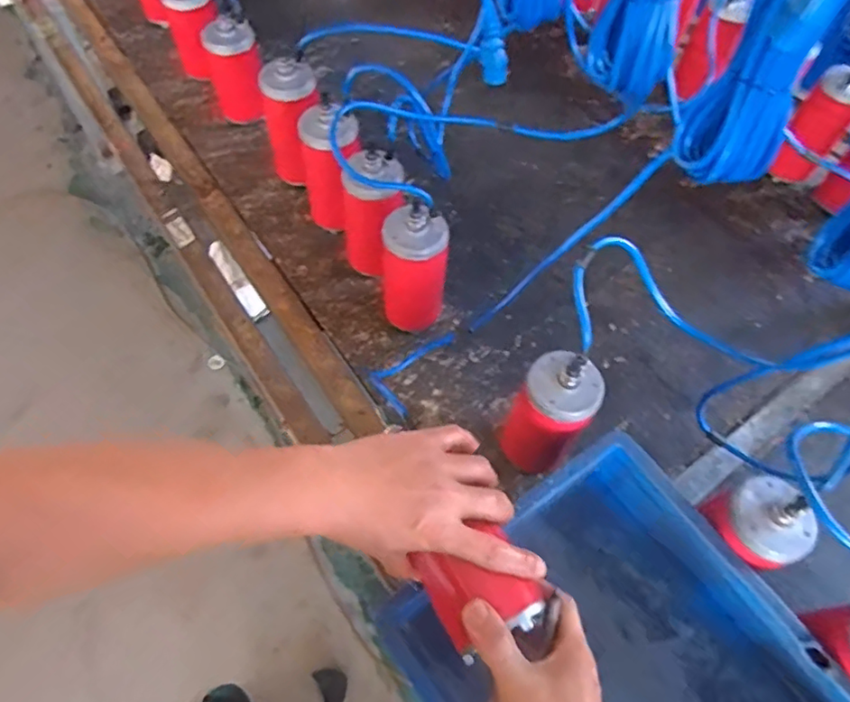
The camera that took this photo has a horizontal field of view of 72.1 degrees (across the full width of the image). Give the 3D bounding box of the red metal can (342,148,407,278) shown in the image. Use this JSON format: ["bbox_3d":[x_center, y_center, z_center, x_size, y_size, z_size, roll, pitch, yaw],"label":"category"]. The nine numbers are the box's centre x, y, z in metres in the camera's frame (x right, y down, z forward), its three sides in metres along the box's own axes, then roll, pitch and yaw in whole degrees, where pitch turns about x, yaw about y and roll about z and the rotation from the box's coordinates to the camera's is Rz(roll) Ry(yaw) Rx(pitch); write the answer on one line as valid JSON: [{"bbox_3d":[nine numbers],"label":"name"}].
[{"bbox_3d":[-0.068,-0.175,0.764,0.076,0.184,0.066,-28,66,-17],"label":"red metal can"}]

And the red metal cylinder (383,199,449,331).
[{"bbox_3d":[-0.013,-0.091,0.729,0.076,0.192,0.065,7,61,1],"label":"red metal cylinder"}]

